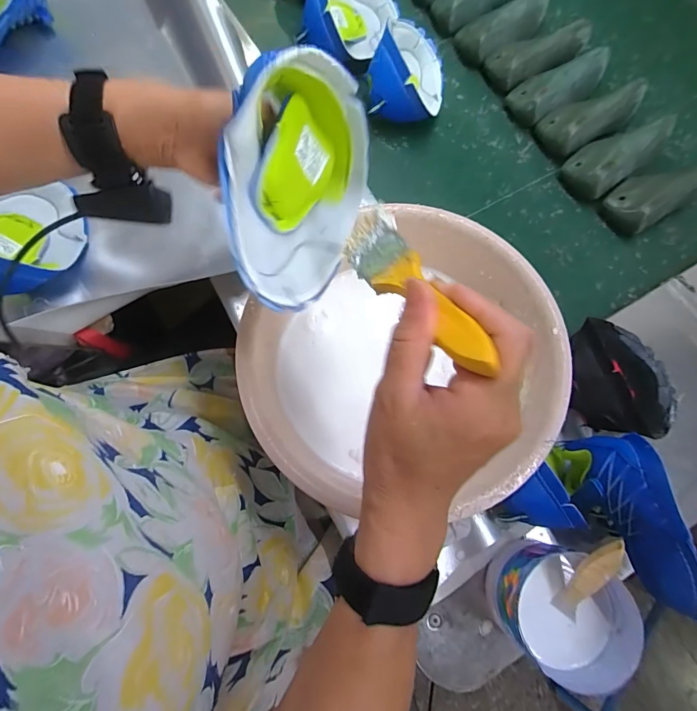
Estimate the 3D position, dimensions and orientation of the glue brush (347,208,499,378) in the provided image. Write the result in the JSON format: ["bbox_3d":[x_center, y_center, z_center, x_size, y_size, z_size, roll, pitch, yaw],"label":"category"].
[{"bbox_3d":[0.033,-0.042,0.227,0.031,0.021,0.153,-22,43,-7],"label":"glue brush"}]

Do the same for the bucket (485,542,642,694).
[{"bbox_3d":[0.196,0.239,0.384,0.104,0.092,0.096,0,74,0],"label":"bucket"}]

